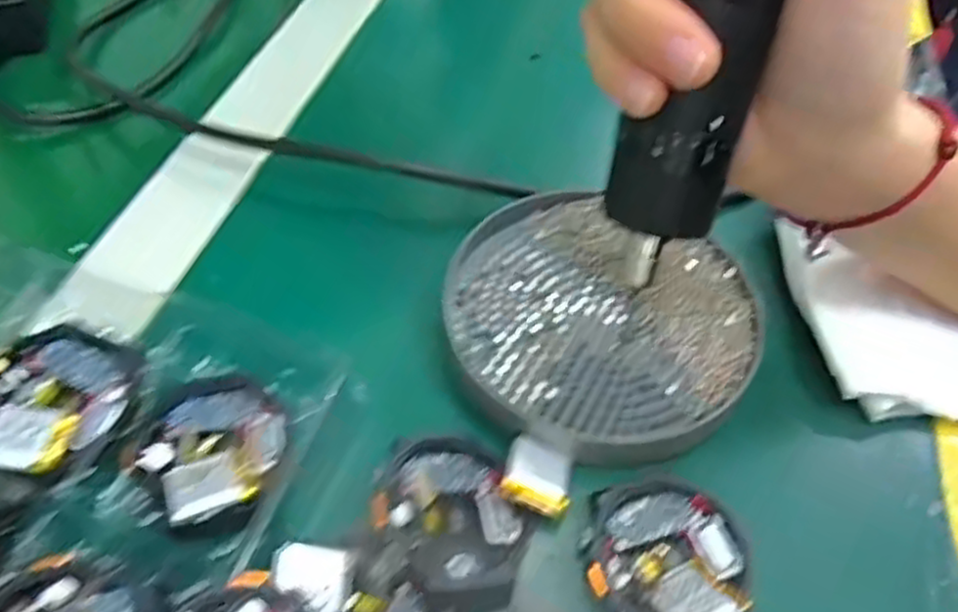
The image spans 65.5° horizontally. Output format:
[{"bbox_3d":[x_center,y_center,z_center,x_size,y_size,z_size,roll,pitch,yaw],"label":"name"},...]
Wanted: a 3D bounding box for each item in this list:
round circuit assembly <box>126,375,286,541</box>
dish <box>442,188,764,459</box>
[{"bbox_3d":[-0.085,0.044,0.232,0.044,0.015,0.053,7,53,2],"label":"round circuit assembly"},{"bbox_3d":[0.043,0.005,0.276,0.111,0.011,0.102,1,53,-2],"label":"dish"}]

